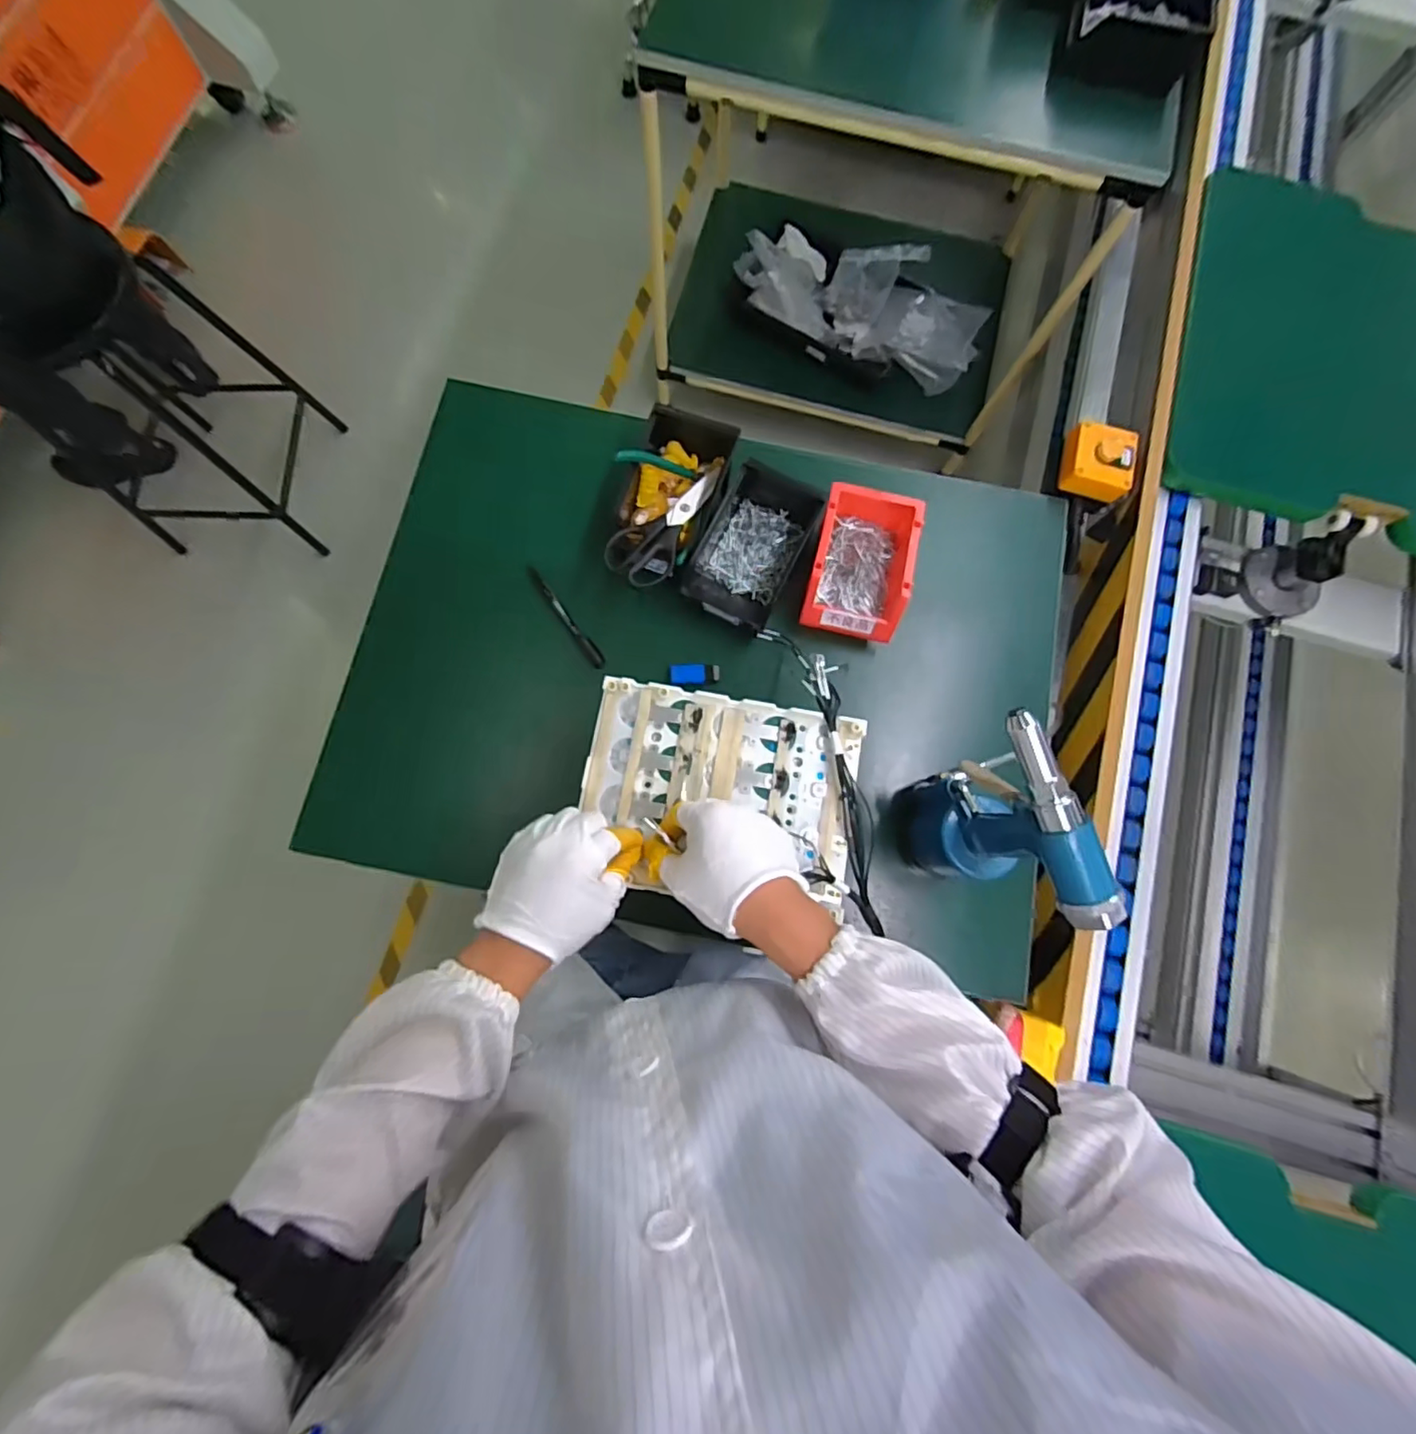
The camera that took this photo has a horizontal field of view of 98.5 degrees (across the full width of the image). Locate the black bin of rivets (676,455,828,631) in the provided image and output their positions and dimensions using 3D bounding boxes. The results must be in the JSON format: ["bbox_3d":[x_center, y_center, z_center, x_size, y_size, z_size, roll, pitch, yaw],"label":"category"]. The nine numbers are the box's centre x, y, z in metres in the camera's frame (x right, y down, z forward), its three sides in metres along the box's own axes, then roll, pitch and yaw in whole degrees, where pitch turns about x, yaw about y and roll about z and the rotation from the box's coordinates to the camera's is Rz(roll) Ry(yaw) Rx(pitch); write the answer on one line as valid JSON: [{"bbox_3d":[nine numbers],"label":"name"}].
[{"bbox_3d":[0.057,-0.203,0.728,0.108,0.067,0.204,26,79,5],"label":"black bin of rivets"}]

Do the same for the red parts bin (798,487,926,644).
[{"bbox_3d":[0.175,-0.176,0.693,0.106,0.061,0.159,13,78,2],"label":"red parts bin"}]

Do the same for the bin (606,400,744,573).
[{"bbox_3d":[-0.047,-0.255,0.719,0.110,0.066,0.222,19,78,3],"label":"bin"}]

